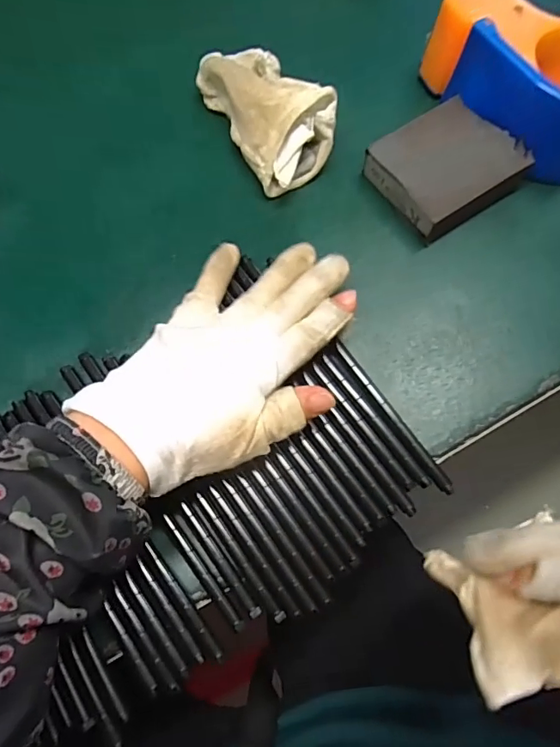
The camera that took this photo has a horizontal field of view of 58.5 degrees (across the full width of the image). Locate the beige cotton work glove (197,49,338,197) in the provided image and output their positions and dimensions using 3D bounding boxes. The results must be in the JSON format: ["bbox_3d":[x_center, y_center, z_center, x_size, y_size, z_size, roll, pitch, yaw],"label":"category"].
[{"bbox_3d":[-0.010,-0.180,0.337,0.060,0.048,0.117,-31,75,-10],"label":"beige cotton work glove"}]

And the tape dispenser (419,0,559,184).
[{"bbox_3d":[0.158,-0.192,0.327,0.070,0.064,0.133,-41,77,-12],"label":"tape dispenser"}]

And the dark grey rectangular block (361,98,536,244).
[{"bbox_3d":[0.107,-0.135,0.330,0.082,0.027,0.070,-34,75,-10],"label":"dark grey rectangular block"}]

